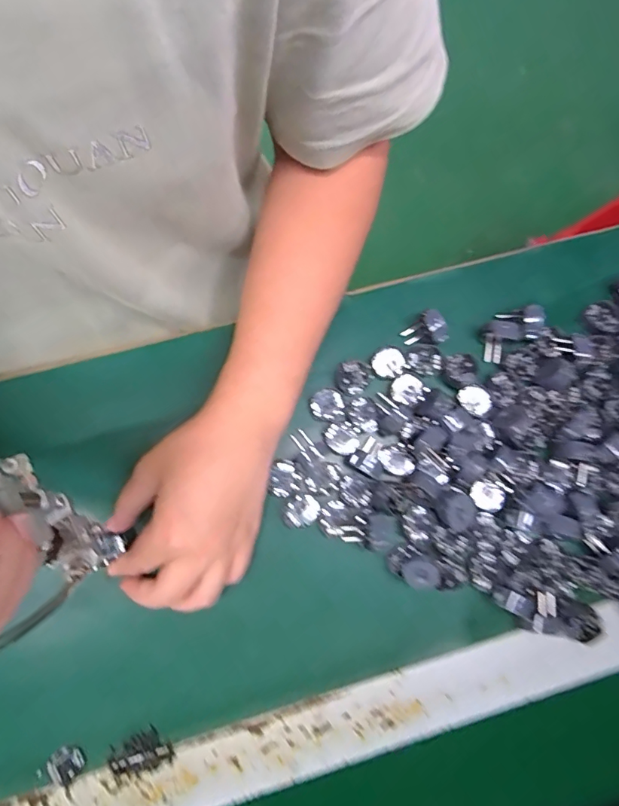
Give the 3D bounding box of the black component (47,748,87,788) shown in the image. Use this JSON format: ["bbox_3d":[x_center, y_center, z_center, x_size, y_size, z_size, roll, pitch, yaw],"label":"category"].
[{"bbox_3d":[-0.174,0.257,0.336,0.022,0.004,0.024,39,82,3],"label":"black component"}]

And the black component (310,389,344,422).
[{"bbox_3d":[0.014,0.002,0.377,0.026,0.005,0.024,0,82,-3],"label":"black component"}]

